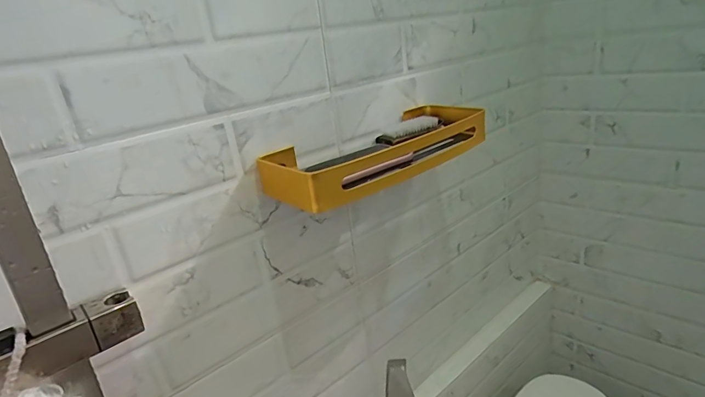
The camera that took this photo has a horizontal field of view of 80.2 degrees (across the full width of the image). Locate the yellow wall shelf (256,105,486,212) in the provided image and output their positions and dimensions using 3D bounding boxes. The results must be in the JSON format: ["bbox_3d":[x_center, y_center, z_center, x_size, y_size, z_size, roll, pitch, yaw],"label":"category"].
[{"bbox_3d":[0.046,-0.065,0.564,0.333,0.054,0.122,-23,26,-36],"label":"yellow wall shelf"}]

